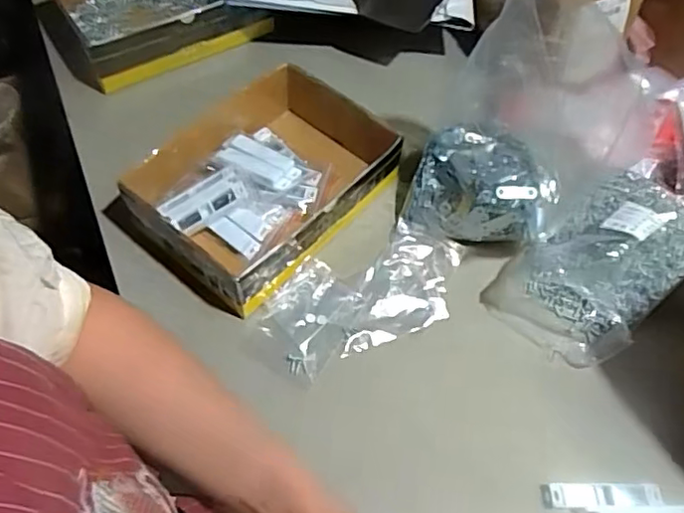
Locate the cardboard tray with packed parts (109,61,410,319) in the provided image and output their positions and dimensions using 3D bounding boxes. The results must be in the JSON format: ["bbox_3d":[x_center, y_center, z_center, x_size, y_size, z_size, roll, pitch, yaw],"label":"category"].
[{"bbox_3d":[-0.092,-0.086,0.649,0.205,0.066,0.250,36,63,19],"label":"cardboard tray with packed parts"}]

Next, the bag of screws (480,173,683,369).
[{"bbox_3d":[0.273,0.000,0.612,0.222,0.086,0.131,-37,66,-23],"label":"bag of screws"}]

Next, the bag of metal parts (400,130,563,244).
[{"bbox_3d":[0.152,-0.078,0.651,0.149,0.063,0.115,14,58,7],"label":"bag of metal parts"}]

